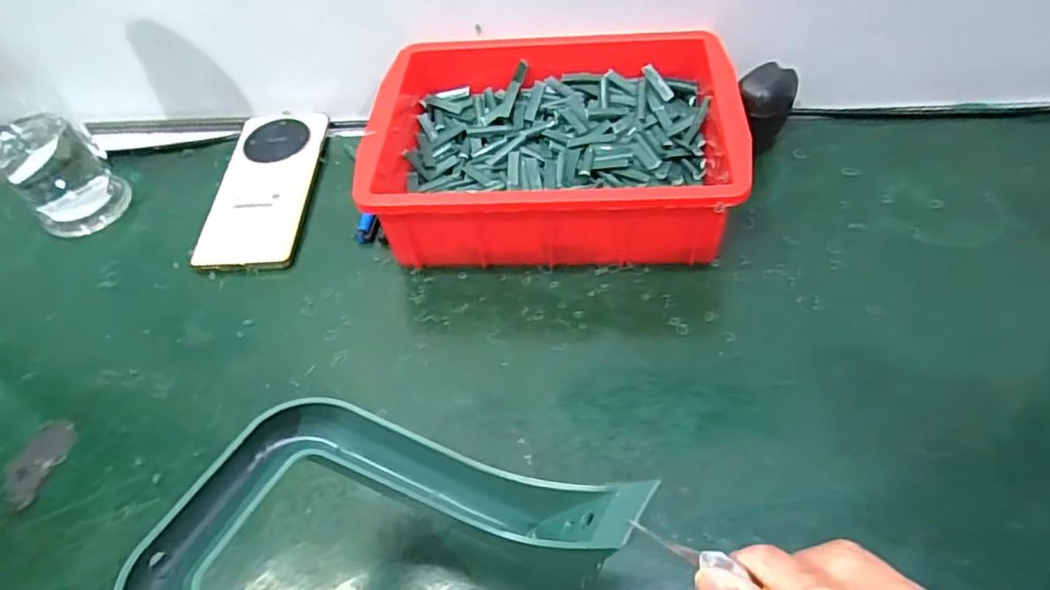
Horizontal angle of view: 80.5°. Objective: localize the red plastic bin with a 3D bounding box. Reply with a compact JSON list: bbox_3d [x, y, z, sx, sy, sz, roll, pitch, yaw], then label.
[{"bbox_3d":[0.022,-0.112,0.455,0.242,0.076,0.189,2,53,7],"label":"red plastic bin"}]

